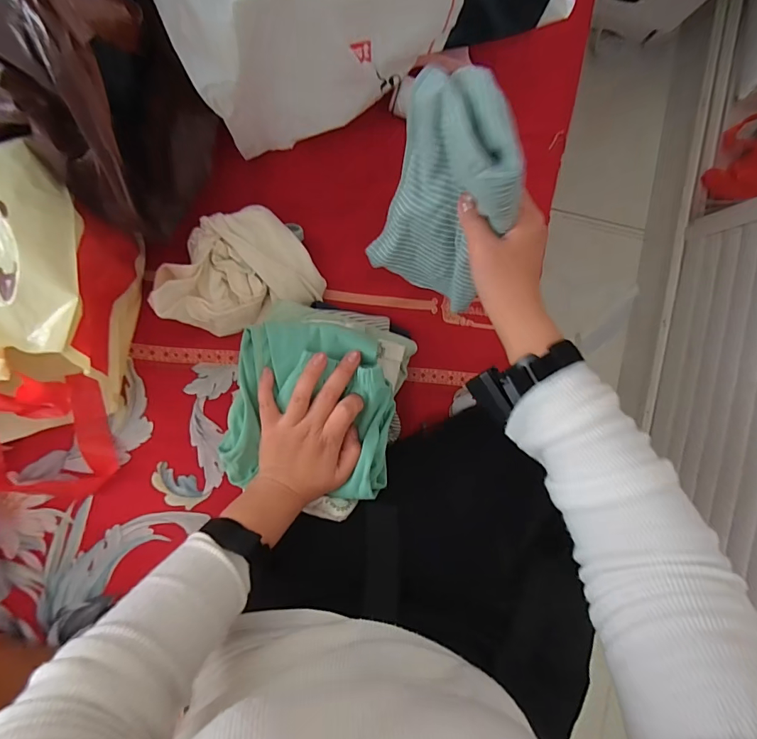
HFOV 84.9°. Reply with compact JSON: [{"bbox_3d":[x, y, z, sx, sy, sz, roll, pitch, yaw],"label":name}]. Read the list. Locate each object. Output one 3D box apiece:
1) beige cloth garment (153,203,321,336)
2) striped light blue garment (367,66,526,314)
[{"bbox_3d":[-0.159,-0.106,0.462,0.166,0.053,0.112,-24,96,-7],"label":"beige cloth garment"},{"bbox_3d":[0.062,-0.149,0.367,0.103,0.165,0.145,12,91,-9],"label":"striped light blue garment"}]

